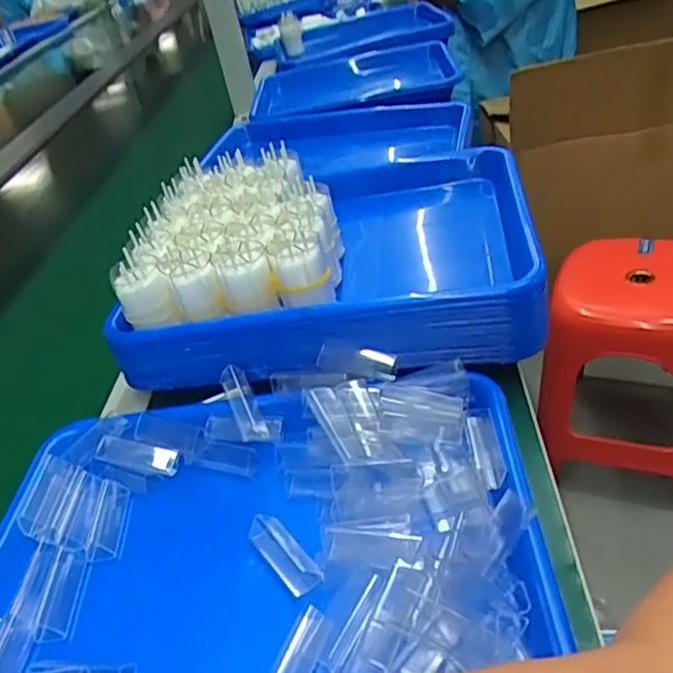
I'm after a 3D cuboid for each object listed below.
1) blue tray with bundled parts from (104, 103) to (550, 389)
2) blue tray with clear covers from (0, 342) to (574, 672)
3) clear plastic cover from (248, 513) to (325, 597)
[{"bbox_3d":[-0.008,-0.076,0.555,0.314,0.100,0.235,-6,35,10],"label":"blue tray with bundled parts"},{"bbox_3d":[-0.054,0.119,0.393,0.330,0.062,0.251,-10,35,5],"label":"blue tray with clear covers"},{"bbox_3d":[-0.030,0.127,0.395,0.019,0.016,0.057,-31,38,-24],"label":"clear plastic cover"}]

